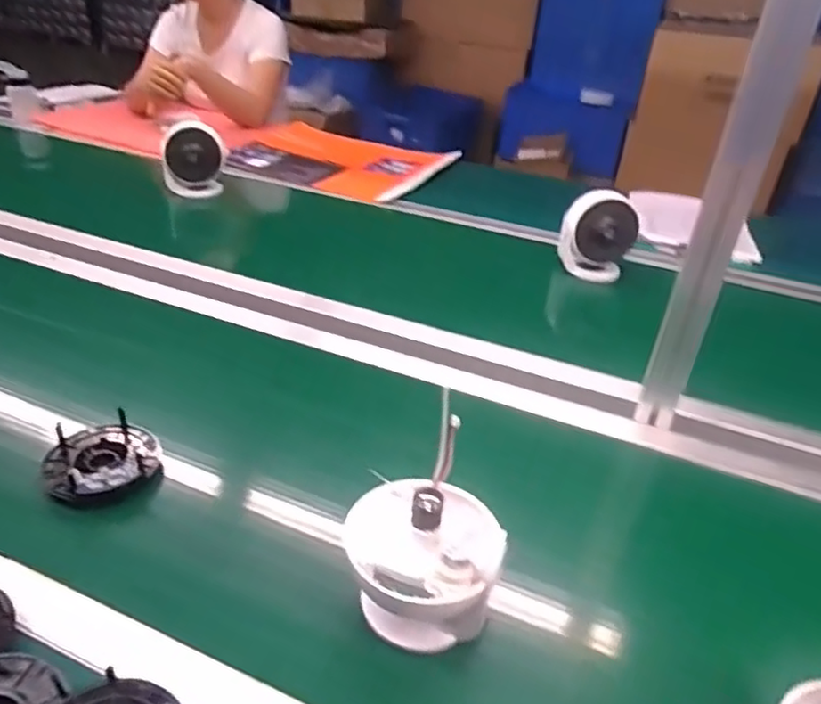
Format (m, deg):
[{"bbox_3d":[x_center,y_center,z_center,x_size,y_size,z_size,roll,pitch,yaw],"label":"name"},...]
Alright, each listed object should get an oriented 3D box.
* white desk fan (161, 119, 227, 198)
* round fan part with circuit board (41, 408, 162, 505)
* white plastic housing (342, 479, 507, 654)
[{"bbox_3d":[-0.425,-0.371,1.257,0.117,0.147,0.059,-10,37,-19],"label":"white desk fan"},{"bbox_3d":[-0.299,0.100,0.620,0.102,0.039,0.095,2,35,-2],"label":"round fan part with circuit board"},{"bbox_3d":[0.006,0.156,0.501,0.110,0.106,0.116,2,35,-2],"label":"white plastic housing"}]

